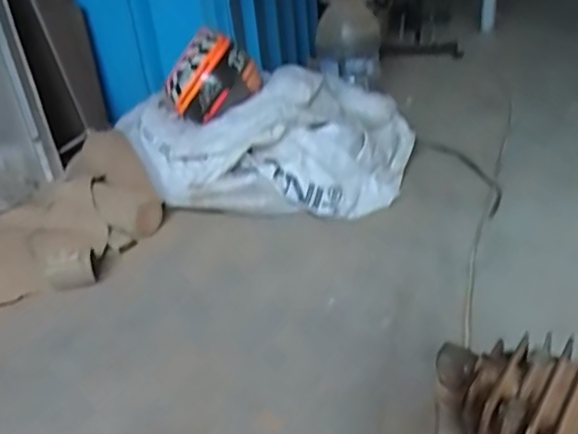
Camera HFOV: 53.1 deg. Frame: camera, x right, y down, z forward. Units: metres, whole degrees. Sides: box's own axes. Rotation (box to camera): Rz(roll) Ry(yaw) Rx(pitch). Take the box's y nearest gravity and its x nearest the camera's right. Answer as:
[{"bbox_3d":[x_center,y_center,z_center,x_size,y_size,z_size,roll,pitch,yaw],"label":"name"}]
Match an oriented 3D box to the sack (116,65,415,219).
[{"bbox_3d":[-0.046,-0.232,1.688,0.812,0.315,0.453,3,33,6],"label":"sack"}]

